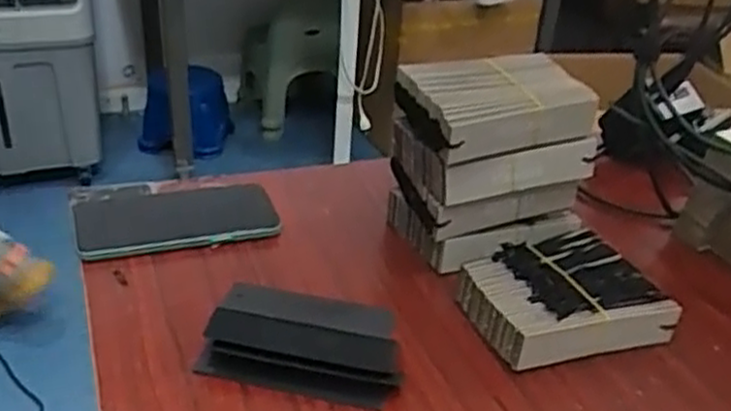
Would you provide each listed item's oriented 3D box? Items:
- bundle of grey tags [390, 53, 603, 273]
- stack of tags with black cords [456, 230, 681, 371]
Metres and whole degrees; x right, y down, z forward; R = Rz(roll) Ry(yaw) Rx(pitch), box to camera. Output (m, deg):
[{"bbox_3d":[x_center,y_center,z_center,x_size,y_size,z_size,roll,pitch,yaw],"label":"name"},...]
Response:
[{"bbox_3d":[0.099,-0.033,0.624,0.126,0.147,0.095,-8,33,-18],"label":"bundle of grey tags"},{"bbox_3d":[0.144,0.068,0.573,0.133,0.039,0.107,-9,34,-20],"label":"stack of tags with black cords"}]

